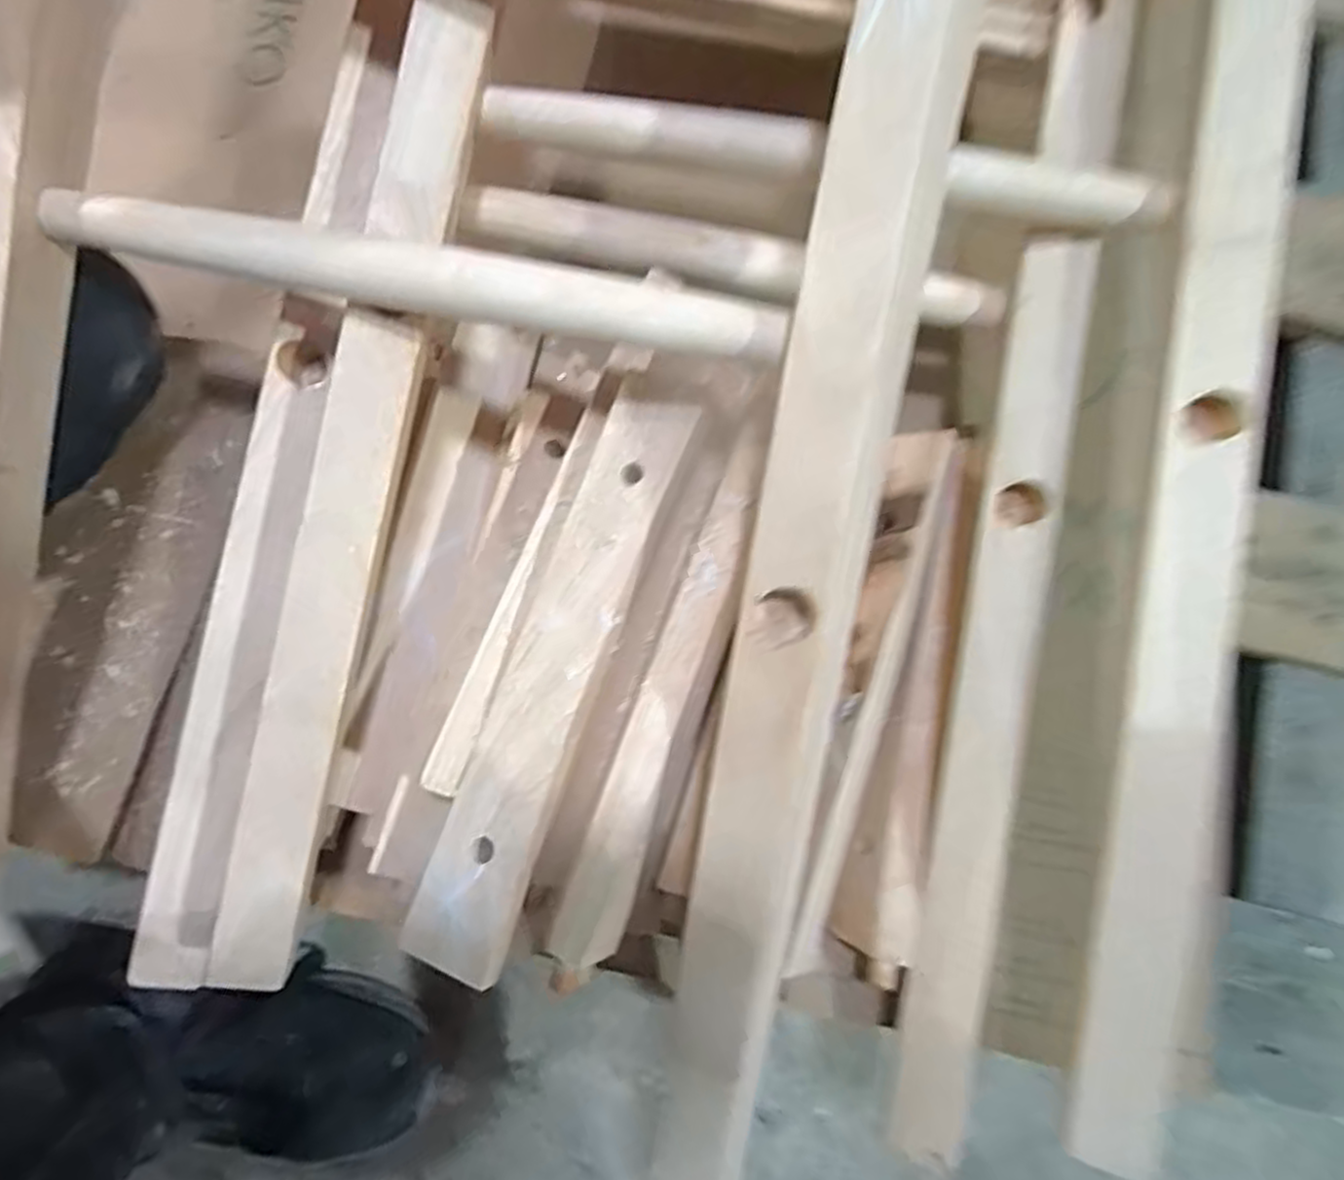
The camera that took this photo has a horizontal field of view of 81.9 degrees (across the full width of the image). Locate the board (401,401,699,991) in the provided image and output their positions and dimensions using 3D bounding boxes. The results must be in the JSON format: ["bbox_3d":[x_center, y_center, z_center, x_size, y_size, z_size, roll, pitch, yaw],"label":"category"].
[{"bbox_3d":[-0.047,0.031,0.307,0.038,0.013,0.232,19,79,4],"label":"board"}]

